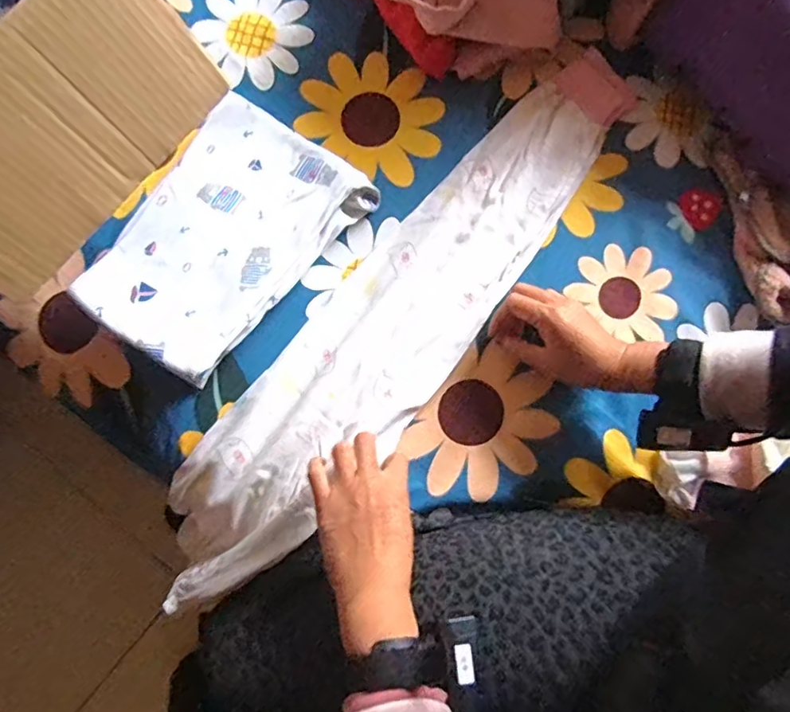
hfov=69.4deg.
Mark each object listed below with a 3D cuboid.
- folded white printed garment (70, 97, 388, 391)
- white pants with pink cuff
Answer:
[{"bbox_3d":[-0.165,-0.116,0.549,0.169,0.028,0.257,37,79,6],"label":"folded white printed garment"},{"bbox_3d":[0.016,-0.034,0.579,0.143,0.068,0.662,40,84,7],"label":"white pants with pink cuff"}]

